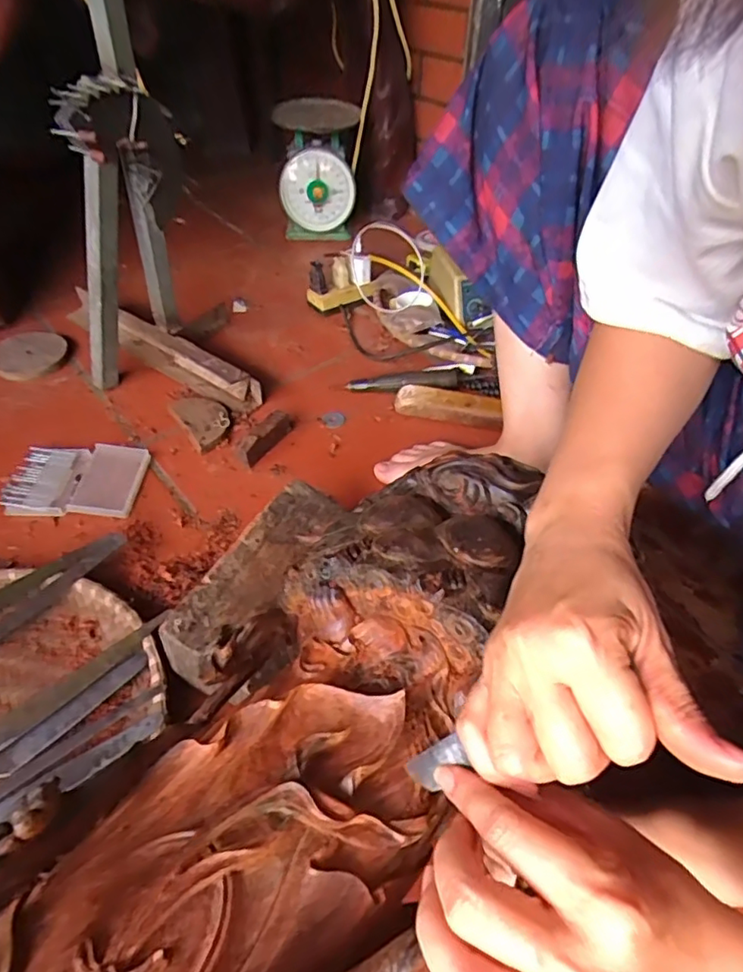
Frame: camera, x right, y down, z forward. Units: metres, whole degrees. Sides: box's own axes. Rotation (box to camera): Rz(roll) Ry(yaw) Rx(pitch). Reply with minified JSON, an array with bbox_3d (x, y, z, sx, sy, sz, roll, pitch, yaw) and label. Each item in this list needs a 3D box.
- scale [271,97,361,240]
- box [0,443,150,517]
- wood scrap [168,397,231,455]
[{"bbox_3d":[-0.097,-0.577,1.052,0.137,0.203,0.156,2,46,-1],"label":"scale"},{"bbox_3d":[-0.332,-0.008,0.643,0.136,0.017,0.099,2,46,-1],"label":"box"},{"bbox_3d":[-0.211,-0.087,0.722,0.056,0.011,0.106,-26,53,-25],"label":"wood scrap"}]

